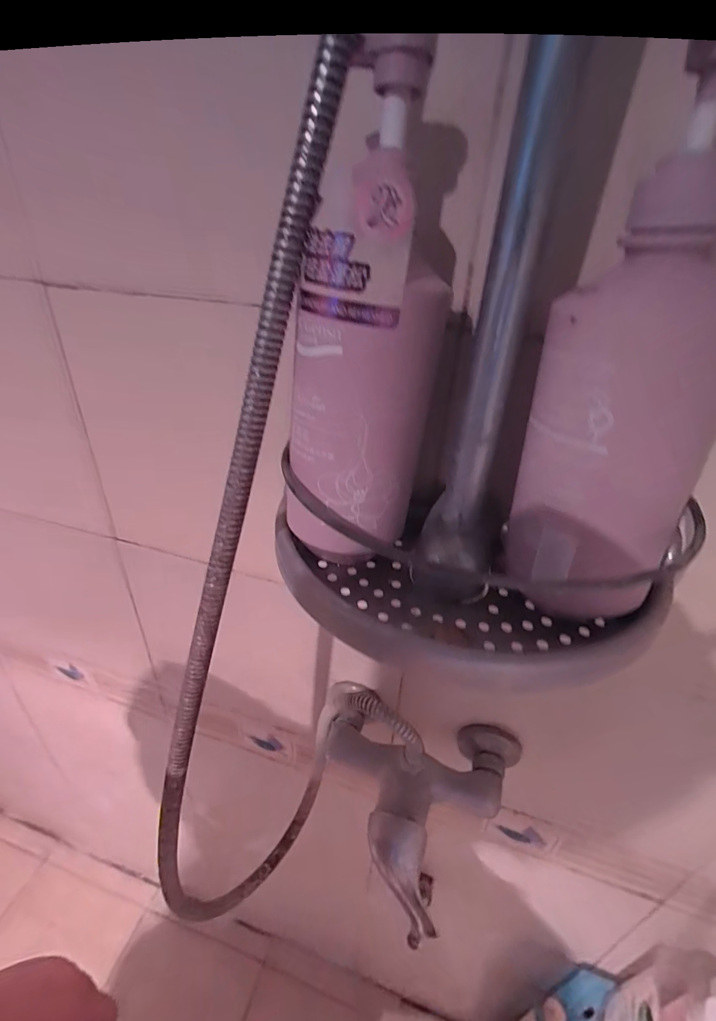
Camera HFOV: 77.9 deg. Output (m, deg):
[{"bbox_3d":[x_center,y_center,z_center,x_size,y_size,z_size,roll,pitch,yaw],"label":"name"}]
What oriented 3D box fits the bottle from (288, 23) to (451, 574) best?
[{"bbox_3d":[-0.002,-0.082,0.236,0.082,0.233,0.069,-3,32,-9],"label":"bottle"}]

